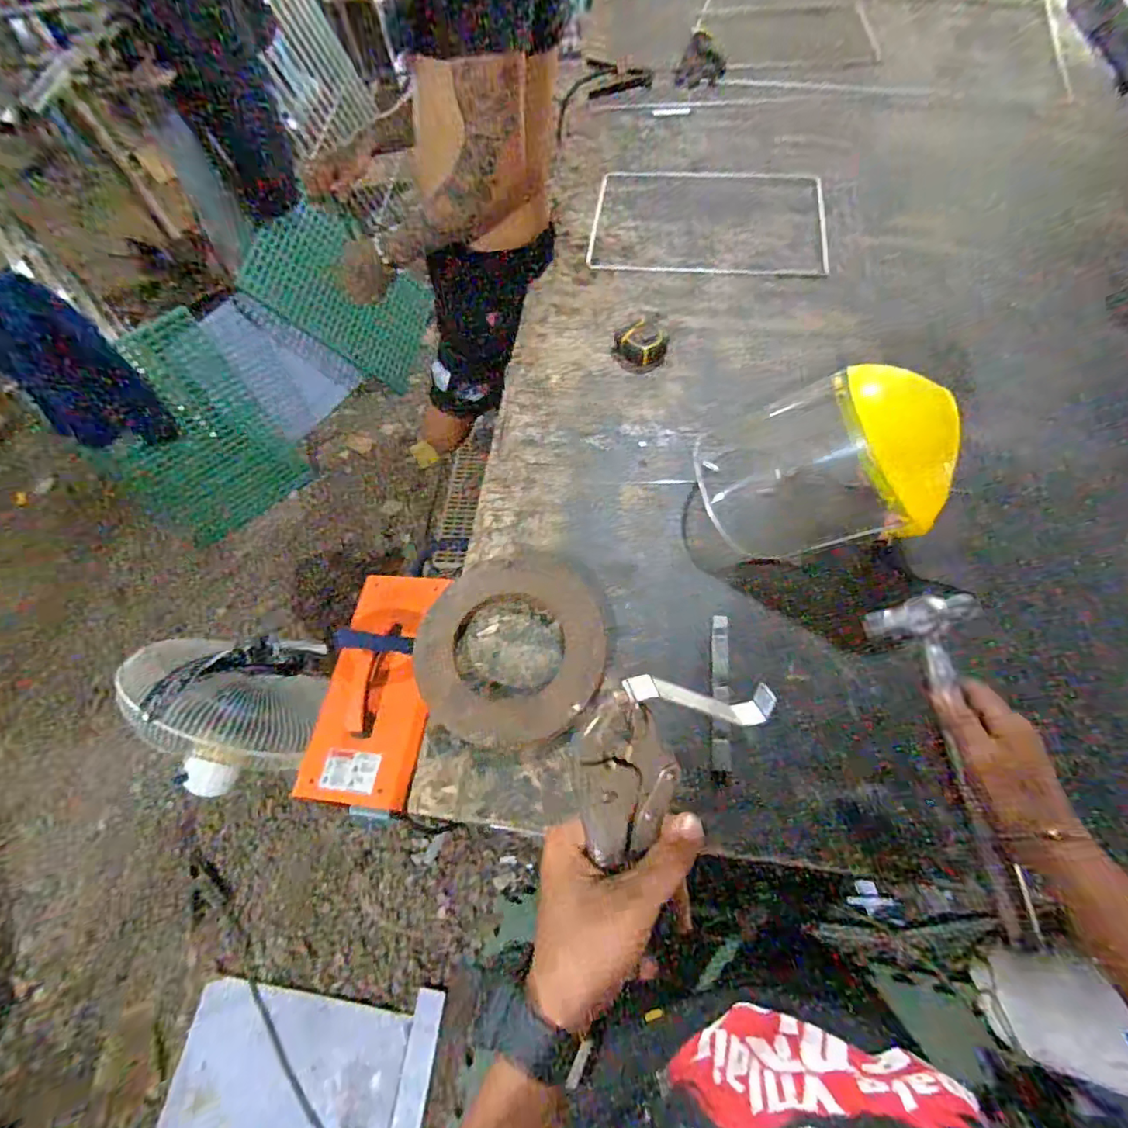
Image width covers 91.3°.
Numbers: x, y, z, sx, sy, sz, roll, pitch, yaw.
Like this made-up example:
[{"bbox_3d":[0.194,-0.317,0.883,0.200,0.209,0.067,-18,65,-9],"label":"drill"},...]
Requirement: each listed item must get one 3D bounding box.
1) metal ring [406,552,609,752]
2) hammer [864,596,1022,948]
[{"bbox_3d":[-0.069,0.102,0.716,0.242,0.019,0.252,-2,62,4],"label":"metal ring"},{"bbox_3d":[0.340,0.167,0.475,0.045,0.083,0.277,-8,79,-6],"label":"hammer"}]

